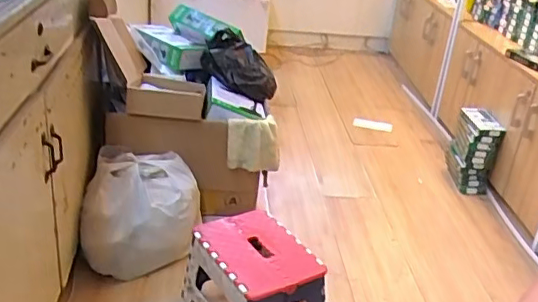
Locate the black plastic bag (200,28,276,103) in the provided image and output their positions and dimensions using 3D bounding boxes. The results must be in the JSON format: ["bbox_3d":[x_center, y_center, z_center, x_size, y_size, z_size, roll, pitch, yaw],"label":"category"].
[{"bbox_3d":[-0.116,-0.292,1.865,0.163,0.150,0.308,-9,30,-29],"label":"black plastic bag"}]

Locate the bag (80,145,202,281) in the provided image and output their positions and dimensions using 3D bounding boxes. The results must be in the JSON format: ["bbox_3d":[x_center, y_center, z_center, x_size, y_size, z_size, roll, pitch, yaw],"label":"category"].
[{"bbox_3d":[-0.334,0.161,1.523,0.281,0.247,0.311,4,26,-4],"label":"bag"}]

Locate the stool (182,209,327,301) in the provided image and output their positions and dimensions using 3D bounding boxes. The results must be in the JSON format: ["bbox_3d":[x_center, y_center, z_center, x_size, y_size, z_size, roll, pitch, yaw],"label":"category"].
[{"bbox_3d":[-0.030,0.316,1.313,0.233,0.226,0.286,-10,30,-30],"label":"stool"}]

